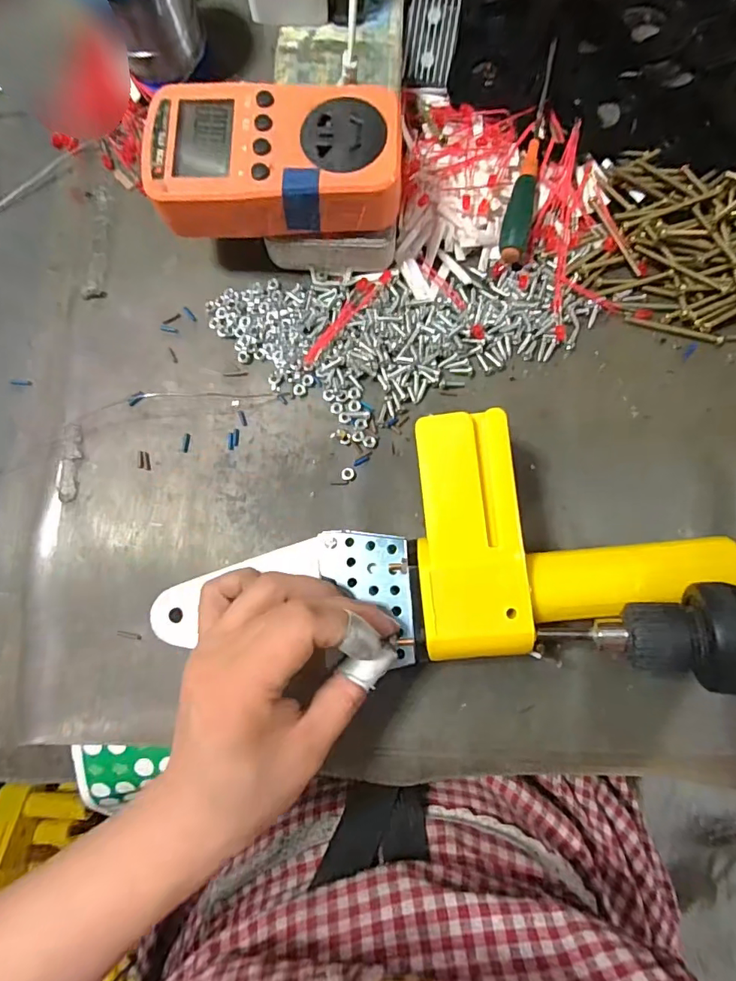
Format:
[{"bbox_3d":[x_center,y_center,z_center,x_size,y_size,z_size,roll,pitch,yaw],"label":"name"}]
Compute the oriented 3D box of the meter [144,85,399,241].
[{"bbox_3d":[-0.047,-0.170,0.252,0.126,0.030,0.063,0,81,0],"label":"meter"}]

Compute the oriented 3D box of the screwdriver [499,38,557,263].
[{"bbox_3d":[0.101,-0.203,0.295,0.016,0.012,0.141,15,82,3],"label":"screwdriver"}]

